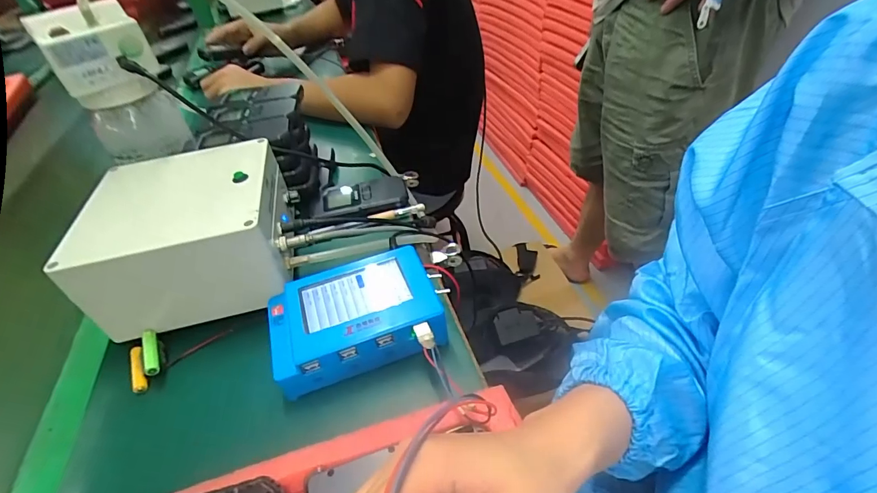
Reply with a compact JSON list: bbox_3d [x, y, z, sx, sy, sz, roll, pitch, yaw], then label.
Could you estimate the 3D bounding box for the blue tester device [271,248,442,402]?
[{"bbox_3d":[-0.071,0.062,0.370,0.139,0.048,0.098,-14,41,-11],"label":"blue tester device"}]

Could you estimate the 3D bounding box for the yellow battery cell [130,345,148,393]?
[{"bbox_3d":[-0.259,0.104,0.373,0.013,0.009,0.047,-22,43,-20],"label":"yellow battery cell"}]

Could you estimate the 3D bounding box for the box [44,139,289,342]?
[{"bbox_3d":[-0.233,-0.009,0.423,0.157,0.112,0.155,-11,40,-8],"label":"box"}]

